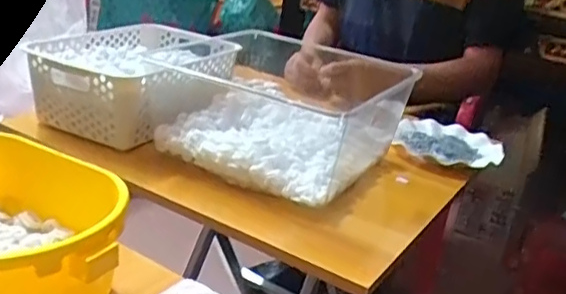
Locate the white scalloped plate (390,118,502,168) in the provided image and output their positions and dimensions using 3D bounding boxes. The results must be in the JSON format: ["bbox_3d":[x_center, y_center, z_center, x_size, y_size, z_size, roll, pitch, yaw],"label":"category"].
[{"bbox_3d":[0.265,-0.012,0.936,0.158,0.025,0.158,12,22,13],"label":"white scalloped plate"}]

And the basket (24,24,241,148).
[{"bbox_3d":[-0.217,-0.105,0.912,0.219,0.103,0.307,15,23,19],"label":"basket"}]

